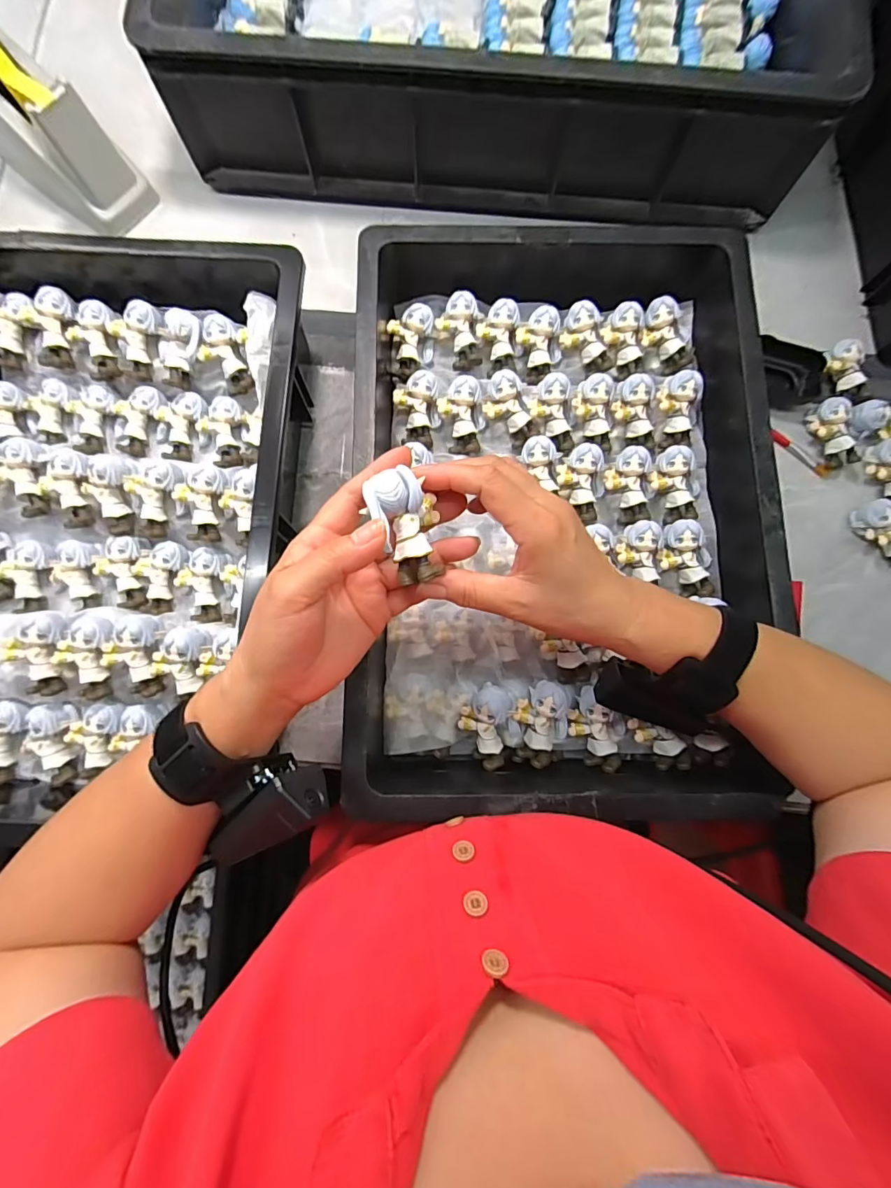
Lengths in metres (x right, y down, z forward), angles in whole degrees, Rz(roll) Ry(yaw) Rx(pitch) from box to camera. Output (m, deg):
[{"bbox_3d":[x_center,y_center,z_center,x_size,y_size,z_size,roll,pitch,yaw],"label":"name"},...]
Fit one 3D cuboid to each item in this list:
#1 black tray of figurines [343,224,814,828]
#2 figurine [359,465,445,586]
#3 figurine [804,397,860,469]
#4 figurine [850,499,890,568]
[{"bbox_3d":[0.086,-0.074,0.363,0.297,0.074,0.443,0,81,-1],"label":"black tray of figurines"},{"bbox_3d":[-0.020,-0.036,0.250,0.033,0.024,0.058,-16,106,-3],"label":"figurine"},{"bbox_3d":[0.362,-0.150,0.431,0.032,0.027,0.061,-3,81,-1],"label":"figurine"},{"bbox_3d":[0.392,-0.053,0.412,0.027,0.028,0.063,-31,83,-5],"label":"figurine"}]

